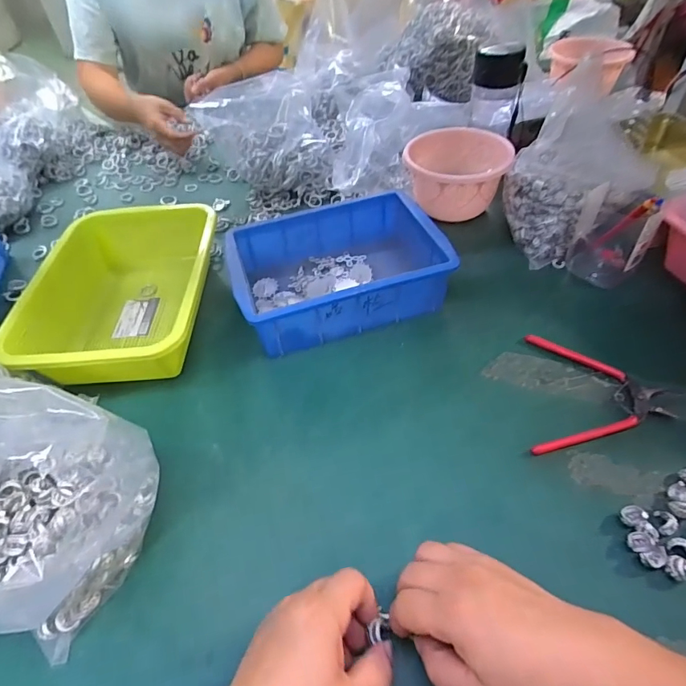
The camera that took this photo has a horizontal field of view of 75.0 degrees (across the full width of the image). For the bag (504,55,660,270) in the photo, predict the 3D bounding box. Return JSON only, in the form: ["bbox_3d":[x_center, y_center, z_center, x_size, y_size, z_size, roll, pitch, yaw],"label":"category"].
[{"bbox_3d":[0.282,-0.202,0.549,0.106,0.185,0.119,-14,49,-8],"label":"bag"}]

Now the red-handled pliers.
[{"bbox_3d":[0.248,0.054,0.433,0.125,0.020,0.138,9,50,12],"label":"red-handled pliers"}]

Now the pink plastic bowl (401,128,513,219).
[{"bbox_3d":[0.162,-0.247,0.641,0.133,0.073,0.141,-2,48,2],"label":"pink plastic bowl"}]

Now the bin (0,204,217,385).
[{"bbox_3d":[-0.255,-0.053,0.530,0.188,0.086,0.246,-4,48,1],"label":"bin"}]

